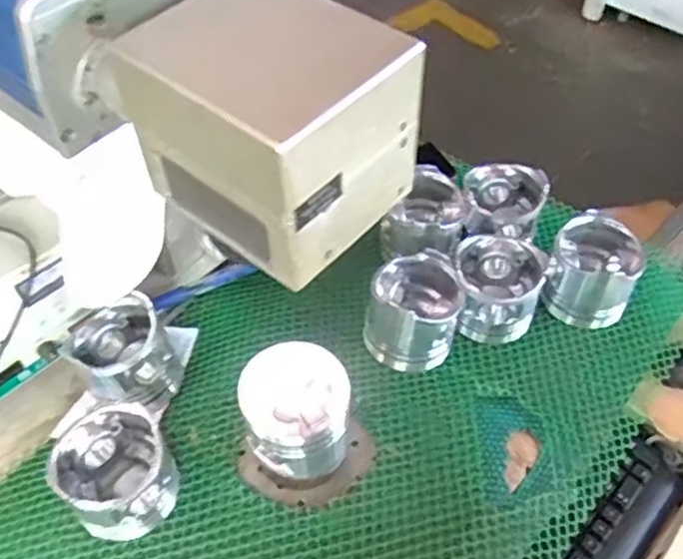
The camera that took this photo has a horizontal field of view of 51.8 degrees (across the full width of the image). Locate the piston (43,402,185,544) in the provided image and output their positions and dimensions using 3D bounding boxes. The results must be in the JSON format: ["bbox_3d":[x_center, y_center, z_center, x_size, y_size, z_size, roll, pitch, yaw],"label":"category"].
[{"bbox_3d":[-0.190,0.167,0.601,0.090,0.077,0.090,0,50,0],"label":"piston"}]

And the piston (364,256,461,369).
[{"bbox_3d":[0.072,0.032,0.710,0.086,0.073,0.089,0,50,0],"label":"piston"}]

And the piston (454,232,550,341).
[{"bbox_3d":[0.162,0.006,0.738,0.093,0.069,0.086,14,52,11],"label":"piston"}]

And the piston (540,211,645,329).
[{"bbox_3d":[0.266,-0.007,0.748,0.088,0.086,0.086,19,53,15],"label":"piston"}]

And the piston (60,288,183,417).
[{"bbox_3d":[-0.211,0.076,0.690,0.092,0.078,0.097,-33,58,-25],"label":"piston"}]

